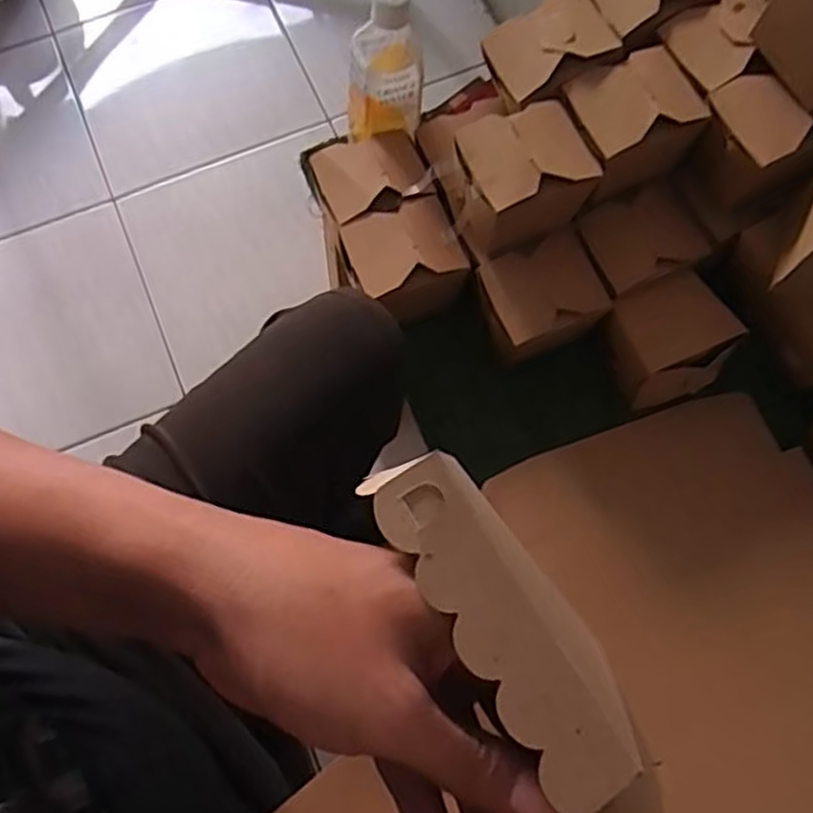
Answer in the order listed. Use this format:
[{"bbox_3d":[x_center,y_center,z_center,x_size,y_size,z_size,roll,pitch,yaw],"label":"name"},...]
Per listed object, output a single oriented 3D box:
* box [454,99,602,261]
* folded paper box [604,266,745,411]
[{"bbox_3d":[0.096,-0.193,0.625,0.100,0.083,0.082,-21,72,-7],"label":"box"},{"bbox_3d":[0.235,-0.059,0.672,0.101,0.079,0.093,-16,71,-5],"label":"folded paper box"}]

